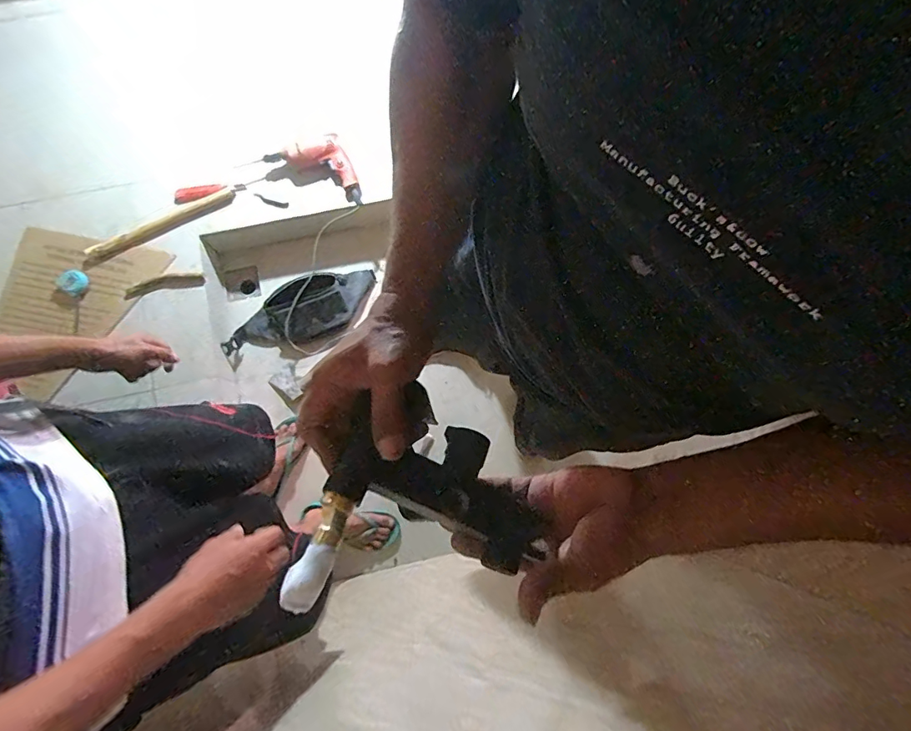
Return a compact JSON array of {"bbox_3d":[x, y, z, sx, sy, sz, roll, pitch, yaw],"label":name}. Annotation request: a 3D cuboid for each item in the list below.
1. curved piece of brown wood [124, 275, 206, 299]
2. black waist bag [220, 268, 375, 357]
[{"bbox_3d":[-0.810,-0.222,1.310,0.205,0.027,0.046,-14,72,-3],"label":"curved piece of brown wood"},{"bbox_3d":[-0.451,-0.148,1.400,0.471,0.080,0.198,-28,107,-13],"label":"black waist bag"}]

